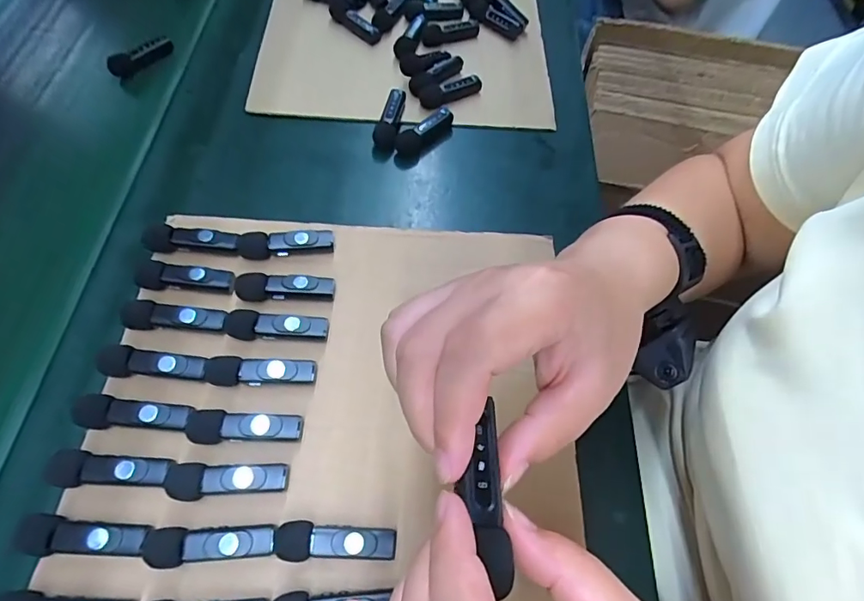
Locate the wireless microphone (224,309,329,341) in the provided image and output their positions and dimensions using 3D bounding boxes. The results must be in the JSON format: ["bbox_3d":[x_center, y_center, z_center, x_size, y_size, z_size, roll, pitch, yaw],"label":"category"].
[{"bbox_3d":[-0.102,0.016,0.315,0.065,0.011,0.018,3,62,-2],"label":"wireless microphone"}]

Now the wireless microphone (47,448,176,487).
[{"bbox_3d":[-0.180,0.094,0.266,0.063,0.010,0.019,6,62,0],"label":"wireless microphone"}]

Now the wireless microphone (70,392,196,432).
[{"bbox_3d":[-0.176,0.066,0.280,0.063,0.010,0.019,6,62,0],"label":"wireless microphone"}]

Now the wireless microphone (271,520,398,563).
[{"bbox_3d":[-0.052,0.133,0.262,0.064,0.017,0.019,6,62,0],"label":"wireless microphone"}]

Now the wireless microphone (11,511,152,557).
[{"bbox_3d":[-0.182,0.124,0.251,0.059,0.013,0.019,7,62,0],"label":"wireless microphone"}]

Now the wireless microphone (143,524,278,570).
[{"bbox_3d":[-0.118,0.129,0.254,0.066,0.011,0.019,1,62,-3],"label":"wireless microphone"}]

